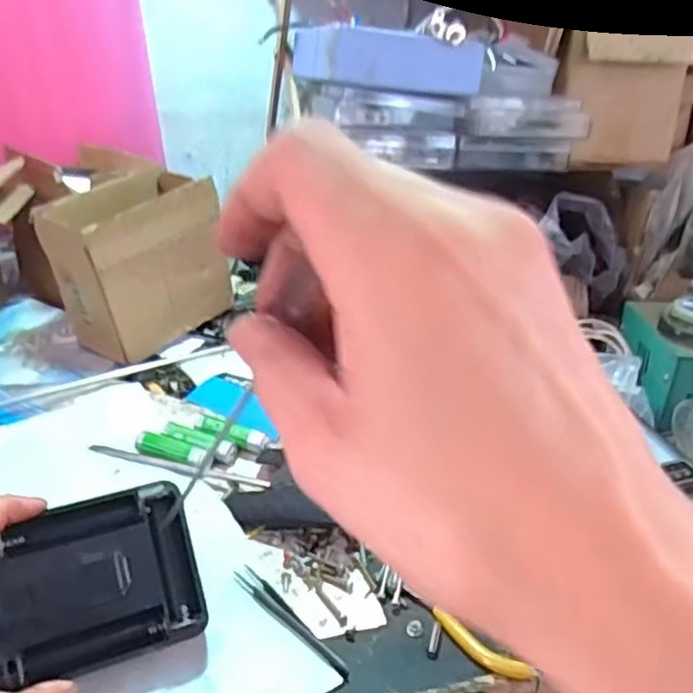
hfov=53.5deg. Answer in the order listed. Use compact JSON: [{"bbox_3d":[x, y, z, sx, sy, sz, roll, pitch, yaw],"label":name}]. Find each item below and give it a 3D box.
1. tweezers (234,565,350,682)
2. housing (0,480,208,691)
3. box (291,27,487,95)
[{"bbox_3d":[-0.033,0.162,0.408,0.013,0.006,0.099,-21,34,-39],"label":"tweezers"},{"bbox_3d":[-0.137,0.124,0.364,0.113,0.022,0.083,-9,72,-27],"label":"housing"},{"bbox_3d":[0.040,-0.241,0.579,0.132,0.044,0.102,-7,27,-19],"label":"box"}]

